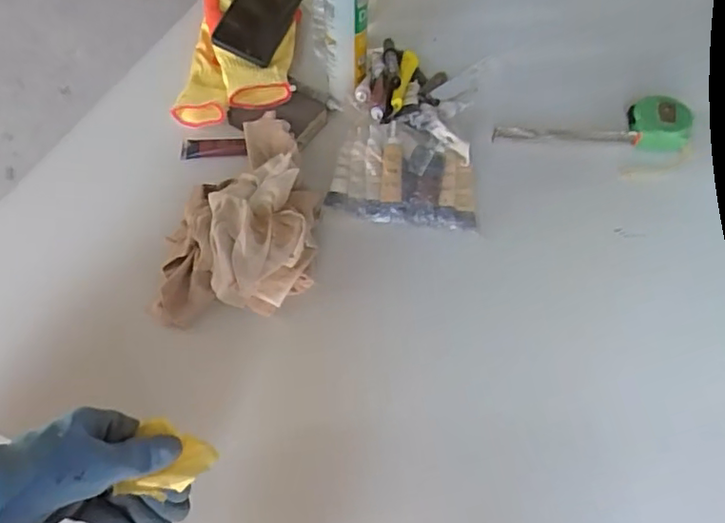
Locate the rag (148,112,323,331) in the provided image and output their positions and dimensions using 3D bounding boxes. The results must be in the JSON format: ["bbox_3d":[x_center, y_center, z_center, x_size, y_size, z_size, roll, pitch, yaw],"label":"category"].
[{"bbox_3d":[-0.121,-0.053,0.629,0.144,0.049,0.241,1,61,4],"label":"rag"}]

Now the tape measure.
[{"bbox_3d":[0.267,-0.161,0.708,0.228,0.028,0.059,2,55,1],"label":"tape measure"}]

